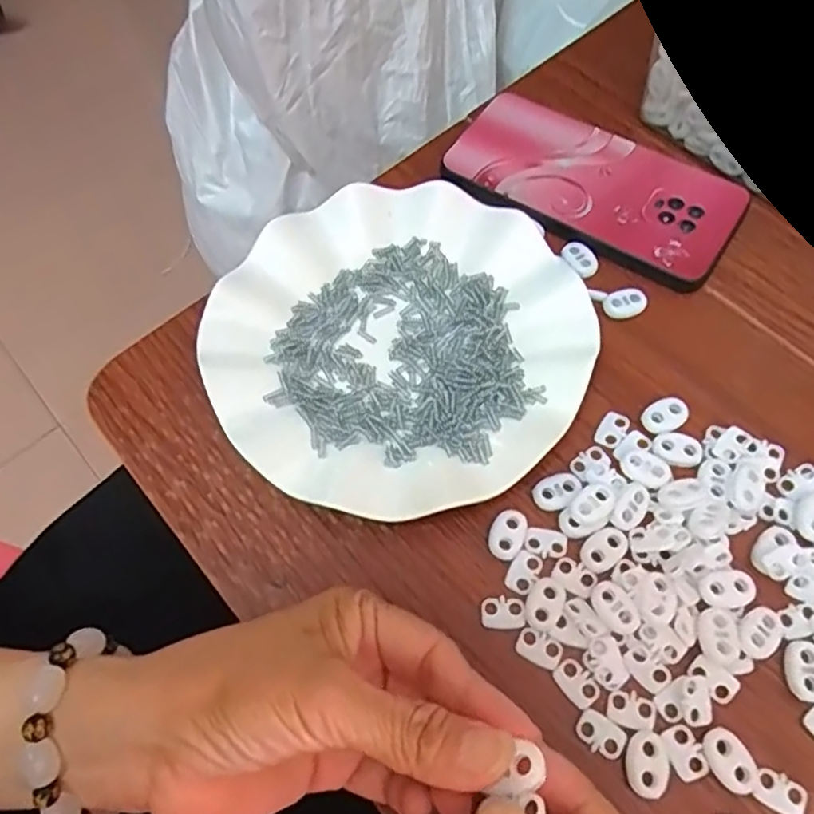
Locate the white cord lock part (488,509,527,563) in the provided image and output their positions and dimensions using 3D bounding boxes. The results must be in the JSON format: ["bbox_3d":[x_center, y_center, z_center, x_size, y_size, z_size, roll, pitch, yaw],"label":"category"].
[{"bbox_3d":[0.045,0.058,0.287,0.015,0.004,0.023,17,68,11],"label":"white cord lock part"}]

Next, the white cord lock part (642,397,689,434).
[{"bbox_3d":[0.125,0.004,0.309,0.023,0.005,0.015,-23,66,-7],"label":"white cord lock part"}]

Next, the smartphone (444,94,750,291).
[{"bbox_3d":[0.106,-0.129,0.369,0.162,0.009,0.080,29,70,15],"label":"smartphone"}]

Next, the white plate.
[{"bbox_3d":[-0.003,-0.035,0.324,0.180,0.023,0.183,-1,65,3],"label":"white plate"}]

